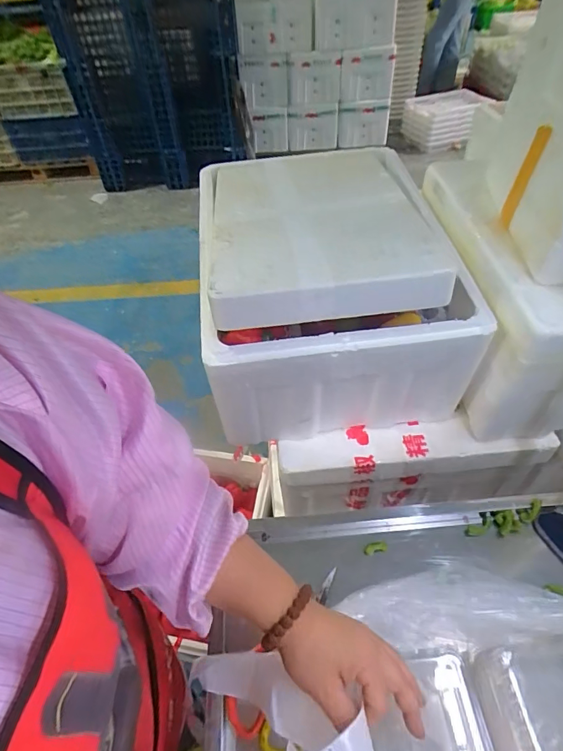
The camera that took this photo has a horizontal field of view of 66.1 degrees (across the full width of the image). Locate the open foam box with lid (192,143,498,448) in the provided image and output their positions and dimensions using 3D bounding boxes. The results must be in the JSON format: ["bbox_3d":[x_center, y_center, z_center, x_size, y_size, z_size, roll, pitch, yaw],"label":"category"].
[{"bbox_3d":[0.081,-0.184,0.863,0.437,0.322,0.545,-6,46,-1],"label":"open foam box with lid"}]

